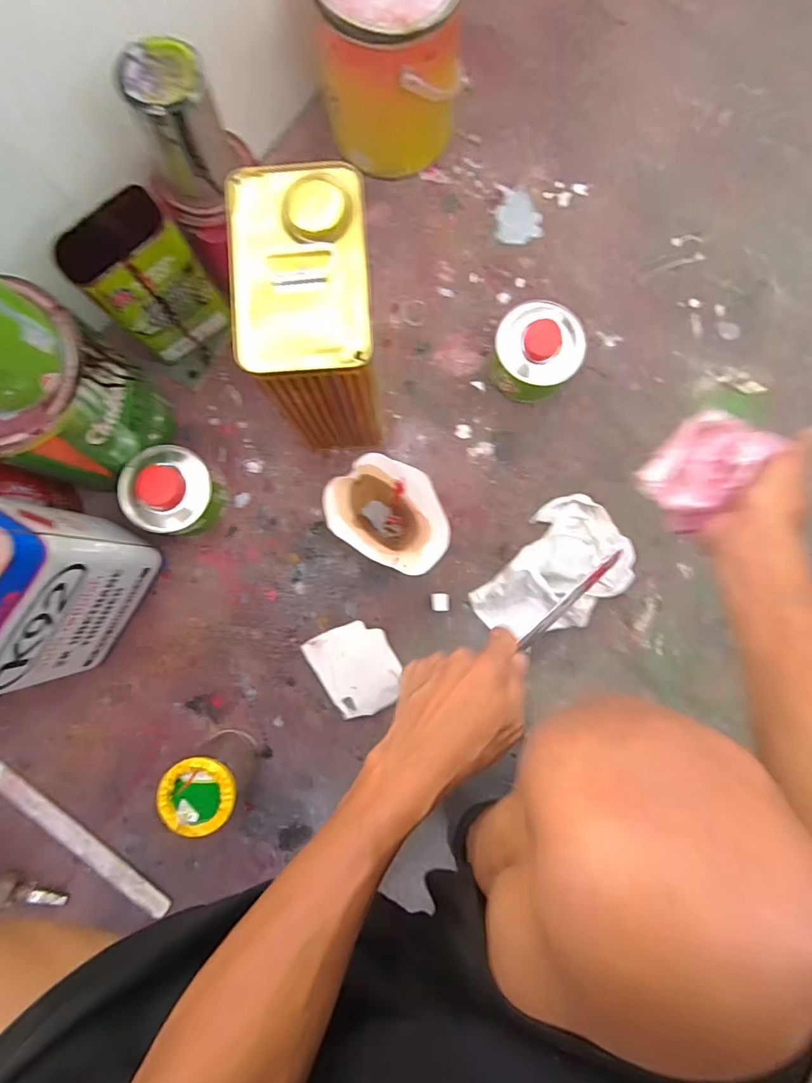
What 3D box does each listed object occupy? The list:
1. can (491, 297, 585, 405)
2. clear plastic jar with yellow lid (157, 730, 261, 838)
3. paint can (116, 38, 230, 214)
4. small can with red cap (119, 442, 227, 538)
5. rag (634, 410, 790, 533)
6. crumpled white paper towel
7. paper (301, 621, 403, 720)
[{"bbox_3d":[0.157,-0.226,0.601,0.098,0.078,0.096,0,86,1],"label":"can"},{"bbox_3d":[-0.213,0.263,0.551,0.075,0.103,0.076,0,86,1],"label":"clear plastic jar with yellow lid"},{"bbox_3d":[-0.214,-0.393,0.470,0.079,0.089,0.089,-20,86,0],"label":"paint can"},{"bbox_3d":[-0.280,-0.058,0.596,0.107,0.074,0.097,6,86,1],"label":"small can with red cap"},{"bbox_3d":[0.264,-0.069,0.441,0.068,0.056,0.098,40,83,1],"label":"rag"},{"bbox_3d":[0.179,0.037,0.588,0.193,0.046,0.133,-36,87,-6],"label":"crumpled white paper towel"},{"bbox_3d":[-0.059,0.153,0.601,0.093,0.005,0.108,-30,83,2],"label":"paper"}]

